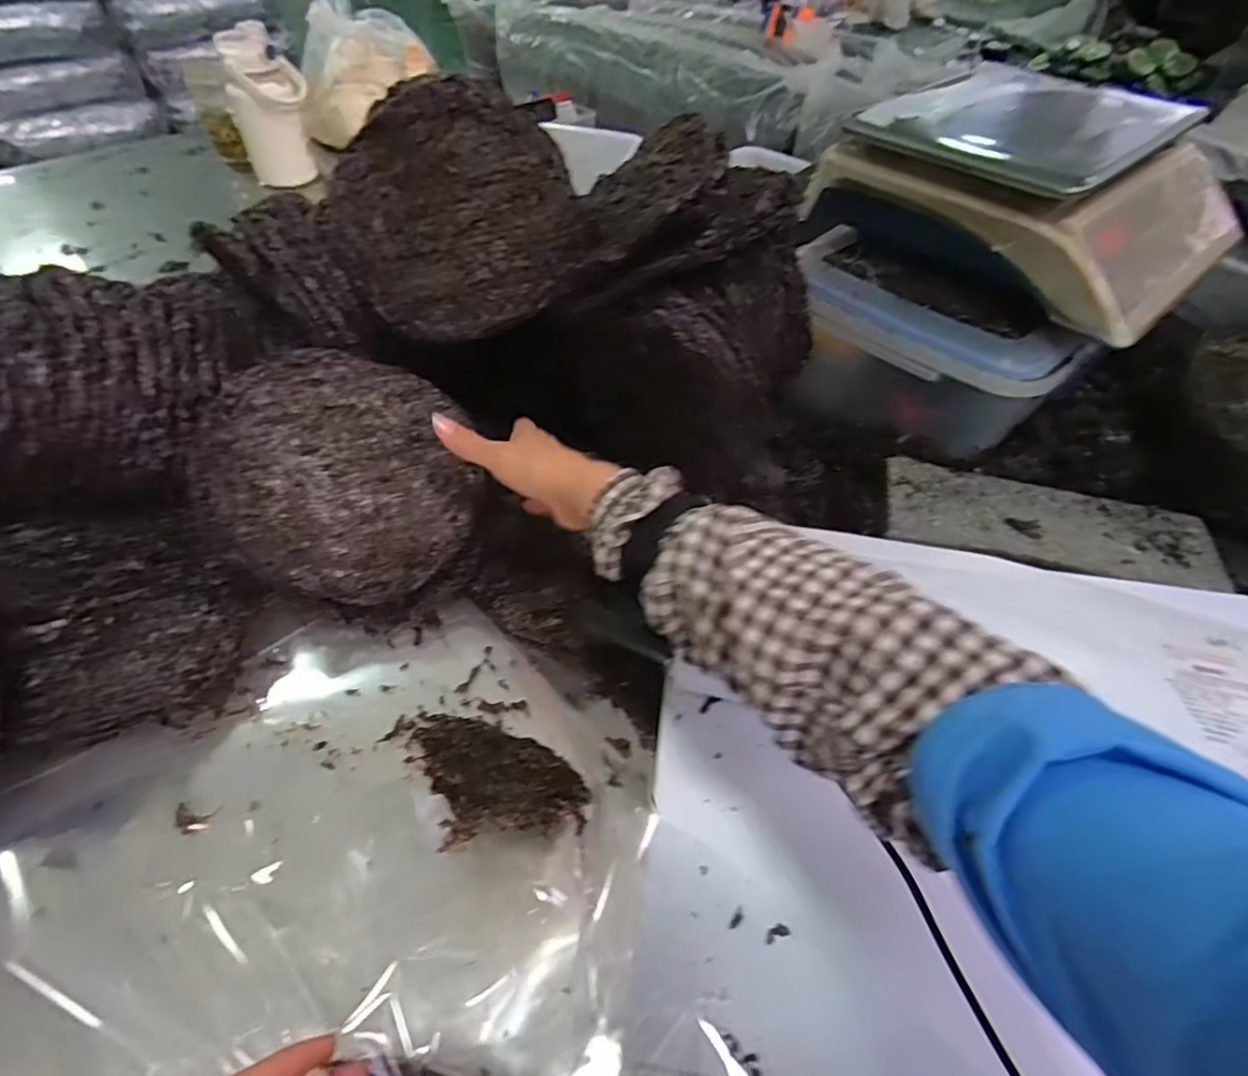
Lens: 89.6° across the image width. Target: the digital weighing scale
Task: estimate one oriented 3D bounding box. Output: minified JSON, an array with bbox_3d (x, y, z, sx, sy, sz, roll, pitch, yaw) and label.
[{"bbox_3d":[0.434,-0.372,0.656,0.325,0.107,0.338,-35,60,-27],"label":"digital weighing scale"}]

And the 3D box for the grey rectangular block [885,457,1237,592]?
[{"bbox_3d":[0.409,-0.015,0.604,0.298,0.016,0.113,13,51,8],"label":"grey rectangular block"}]

